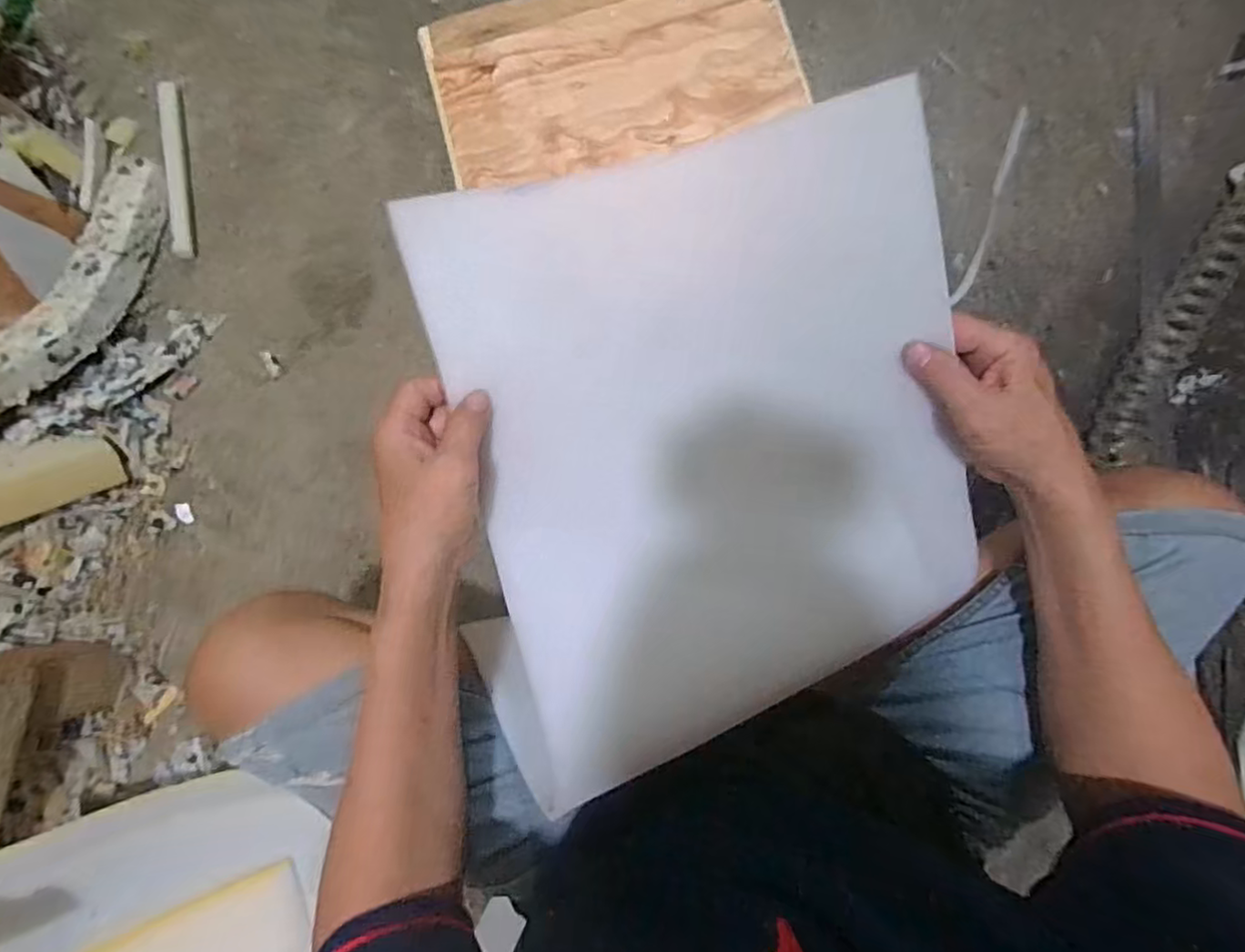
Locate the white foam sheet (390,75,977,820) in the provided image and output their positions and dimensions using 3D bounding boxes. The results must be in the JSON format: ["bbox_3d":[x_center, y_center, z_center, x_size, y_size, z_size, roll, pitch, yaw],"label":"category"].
[{"bbox_3d":[0.061,-0.018,0.402,0.335,0.112,0.383,-17,84,2],"label":"white foam sheet"}]

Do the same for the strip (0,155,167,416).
[{"bbox_3d":[-0.719,-0.219,0.756,0.072,0.091,0.460,16,67,5],"label":"strip"}]

